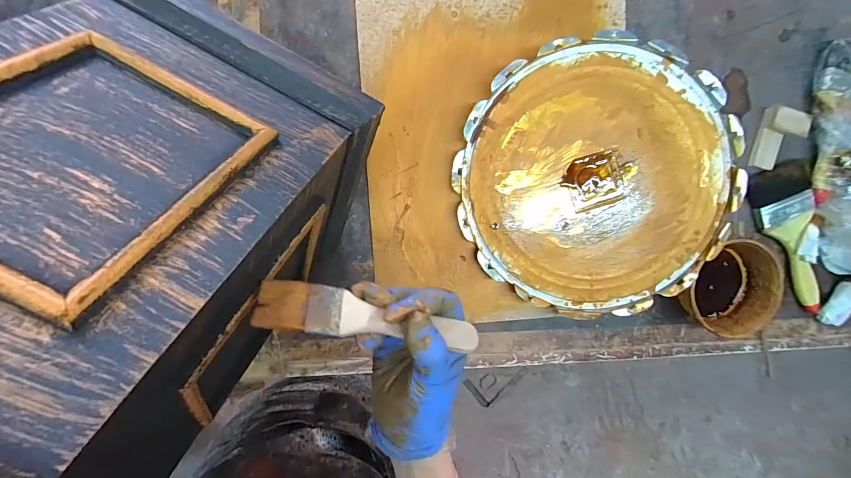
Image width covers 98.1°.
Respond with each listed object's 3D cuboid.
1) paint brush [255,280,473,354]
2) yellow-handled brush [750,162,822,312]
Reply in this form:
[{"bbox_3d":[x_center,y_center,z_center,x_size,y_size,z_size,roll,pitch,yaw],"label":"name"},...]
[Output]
[{"bbox_3d":[-0.030,0.050,0.232,0.141,0.006,0.029,14,54,-24],"label":"paint brush"},{"bbox_3d":[0.467,0.001,0.478,0.068,0.038,0.192,-9,96,-5],"label":"yellow-handled brush"}]

